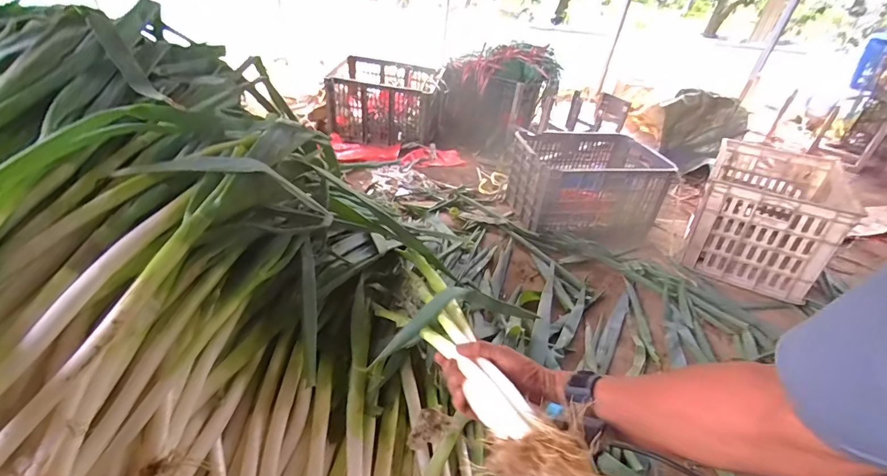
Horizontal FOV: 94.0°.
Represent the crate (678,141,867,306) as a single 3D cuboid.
[{"bbox_3d":[1.041,-0.094,1.367,0.338,0.290,0.559,25,39,25],"label":"crate"}]

